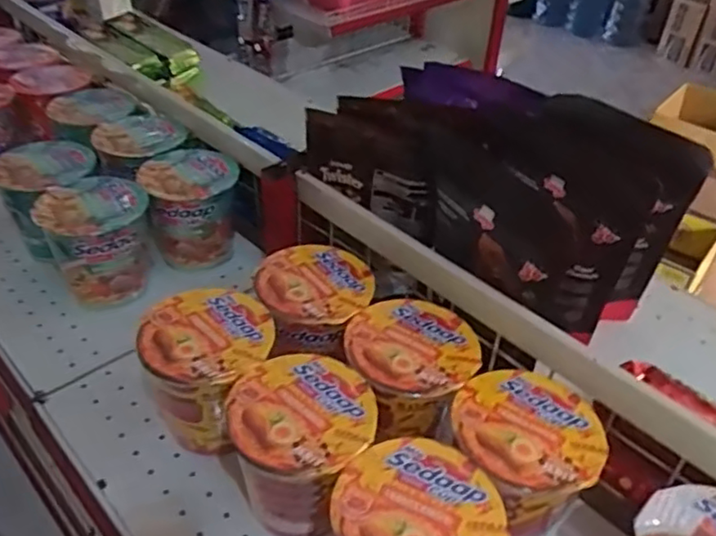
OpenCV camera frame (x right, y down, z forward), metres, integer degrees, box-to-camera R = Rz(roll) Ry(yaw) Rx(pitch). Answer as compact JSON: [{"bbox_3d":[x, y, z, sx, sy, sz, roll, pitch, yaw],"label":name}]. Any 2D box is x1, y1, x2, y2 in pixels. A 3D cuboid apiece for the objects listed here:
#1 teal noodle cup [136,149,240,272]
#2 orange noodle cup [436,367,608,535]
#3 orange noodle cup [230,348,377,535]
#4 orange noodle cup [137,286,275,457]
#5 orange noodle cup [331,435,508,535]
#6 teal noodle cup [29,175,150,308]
[{"bbox_3d":[-0.185,-0.063,0.723,0.098,0.107,0.085,-10,41,-14],"label":"teal noodle cup"},{"bbox_3d":[0.123,0.153,0.491,0.110,0.103,0.104,1,40,-1],"label":"orange noodle cup"},{"bbox_3d":[-0.040,0.138,0.489,0.097,0.100,0.104,1,40,-1],"label":"orange noodle cup"},{"bbox_3d":[-0.123,0.092,0.542,0.100,0.108,0.101,1,40,-1],"label":"orange noodle cup"},{"bbox_3d":[0.038,0.192,0.436,0.102,0.106,0.107,1,40,-1],"label":"orange noodle cup"},{"bbox_3d":[-0.268,-0.027,0.665,0.099,0.105,0.101,-10,41,-14],"label":"teal noodle cup"}]

